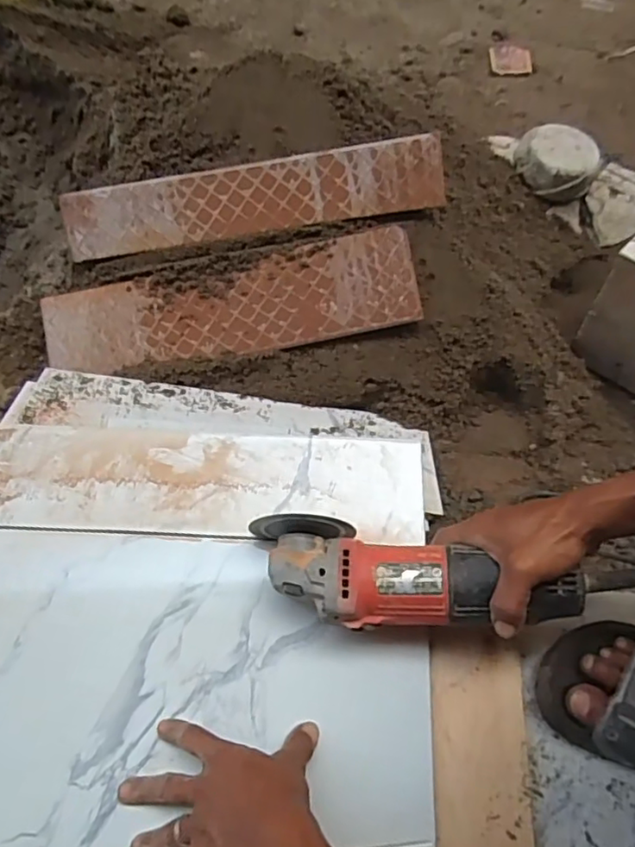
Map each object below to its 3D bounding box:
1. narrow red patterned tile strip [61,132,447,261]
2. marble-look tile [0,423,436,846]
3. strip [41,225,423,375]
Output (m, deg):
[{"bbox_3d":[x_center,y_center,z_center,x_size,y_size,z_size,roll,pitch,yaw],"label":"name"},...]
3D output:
[{"bbox_3d":[-0.088,-0.293,0.763,0.492,0.008,0.084,-7,104,6],"label":"narrow red patterned tile strip"},{"bbox_3d":[-0.154,0.182,0.518,0.496,0.016,0.379,2,66,1],"label":"marble-look tile"},{"bbox_3d":[-0.121,-0.150,0.773,0.492,0.008,0.124,-10,87,6],"label":"strip"}]

